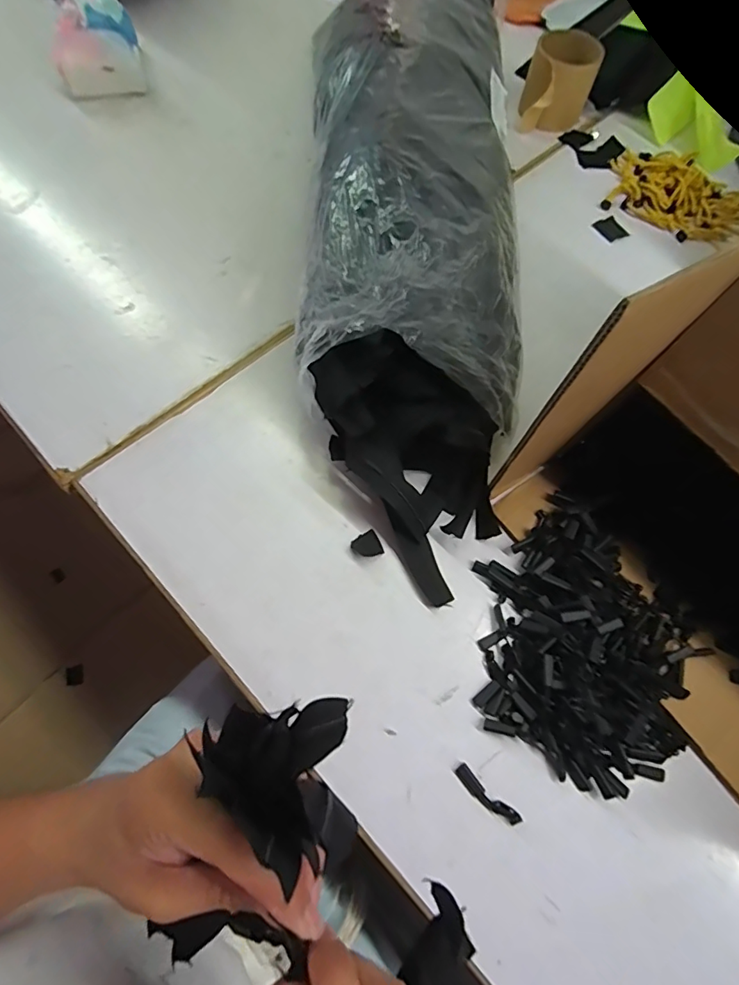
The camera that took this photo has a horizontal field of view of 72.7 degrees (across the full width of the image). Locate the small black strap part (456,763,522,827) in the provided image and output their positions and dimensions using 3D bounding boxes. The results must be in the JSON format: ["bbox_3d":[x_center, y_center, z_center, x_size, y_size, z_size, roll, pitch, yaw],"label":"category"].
[{"bbox_3d":[0.087,0.222,0.368,0.053,0.004,0.012,40,71,13],"label":"small black strap part"}]

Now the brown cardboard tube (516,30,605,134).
[{"bbox_3d":[0.241,-0.519,0.640,0.084,0.079,0.073,17,68,4],"label":"brown cardboard tube"}]

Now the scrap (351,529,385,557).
[{"bbox_3d":[-0.003,0.047,0.437,0.024,0.004,0.023,-23,71,-12],"label":"scrap"}]

